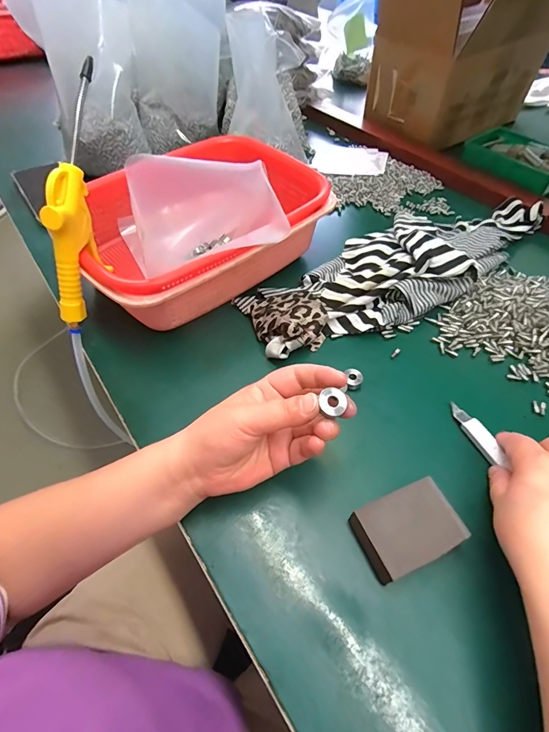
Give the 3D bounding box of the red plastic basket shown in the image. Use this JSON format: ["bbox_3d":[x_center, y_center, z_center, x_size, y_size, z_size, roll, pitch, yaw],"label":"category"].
[{"bbox_3d":[-0.088,-0.163,0.440,0.273,0.087,0.200,-32,60,-22],"label":"red plastic basket"}]

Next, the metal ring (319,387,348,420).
[{"bbox_3d":[0.040,0.024,0.251,0.016,0.004,0.018,26,76,3],"label":"metal ring"}]

